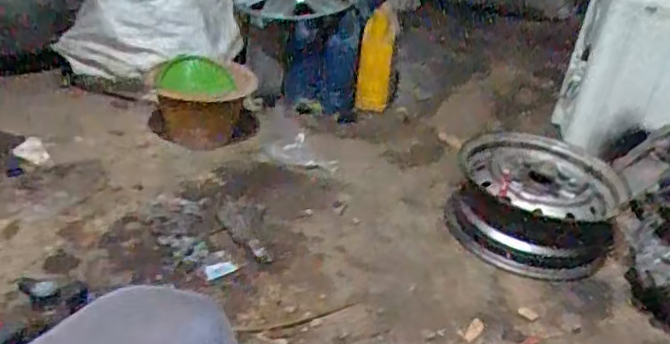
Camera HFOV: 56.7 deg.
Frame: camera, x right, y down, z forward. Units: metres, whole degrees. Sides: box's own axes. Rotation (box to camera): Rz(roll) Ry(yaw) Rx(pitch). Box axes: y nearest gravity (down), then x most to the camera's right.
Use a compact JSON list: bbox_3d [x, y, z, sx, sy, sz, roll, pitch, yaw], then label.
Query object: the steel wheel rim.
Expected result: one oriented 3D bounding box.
[{"bbox_3d":[0.440,0.053,1.371,0.339,0.137,0.359,5,35,-4],"label":"steel wheel rim"}]

